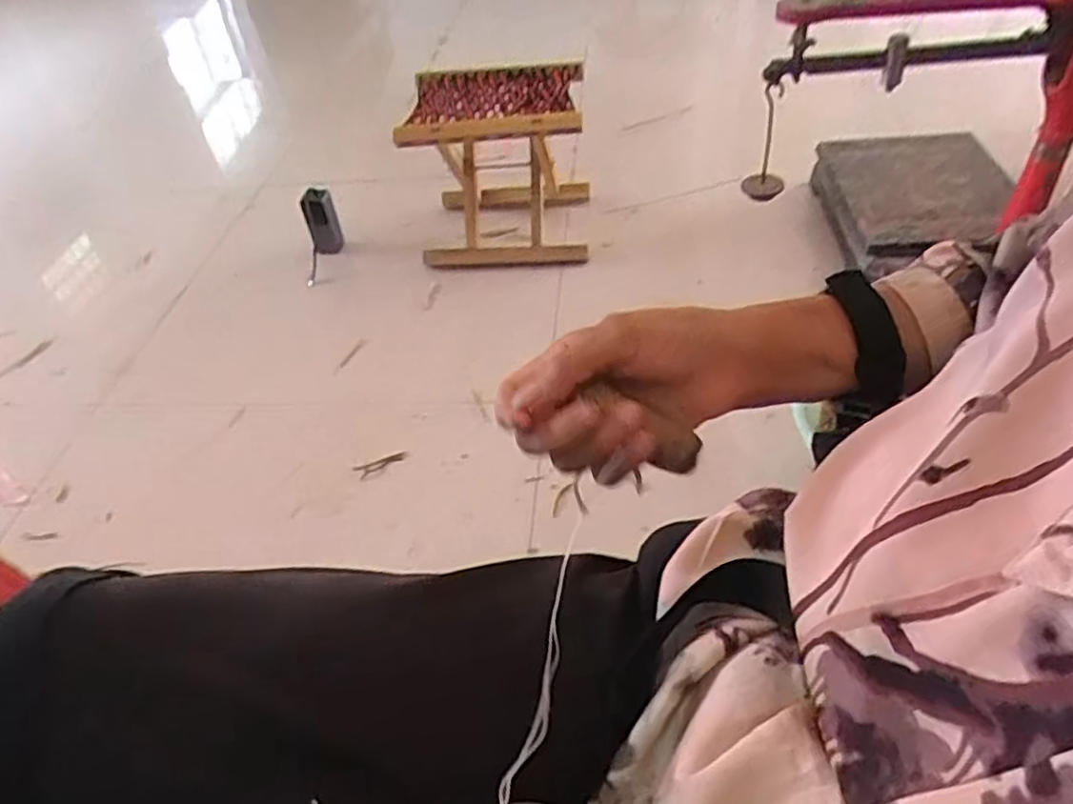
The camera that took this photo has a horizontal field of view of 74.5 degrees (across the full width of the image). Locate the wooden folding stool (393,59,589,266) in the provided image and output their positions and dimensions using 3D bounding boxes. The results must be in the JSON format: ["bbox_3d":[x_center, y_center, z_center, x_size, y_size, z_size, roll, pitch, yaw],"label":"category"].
[{"bbox_3d":[-0.073,-0.494,1.494,0.348,0.324,0.290,-2,45,6],"label":"wooden folding stool"}]

